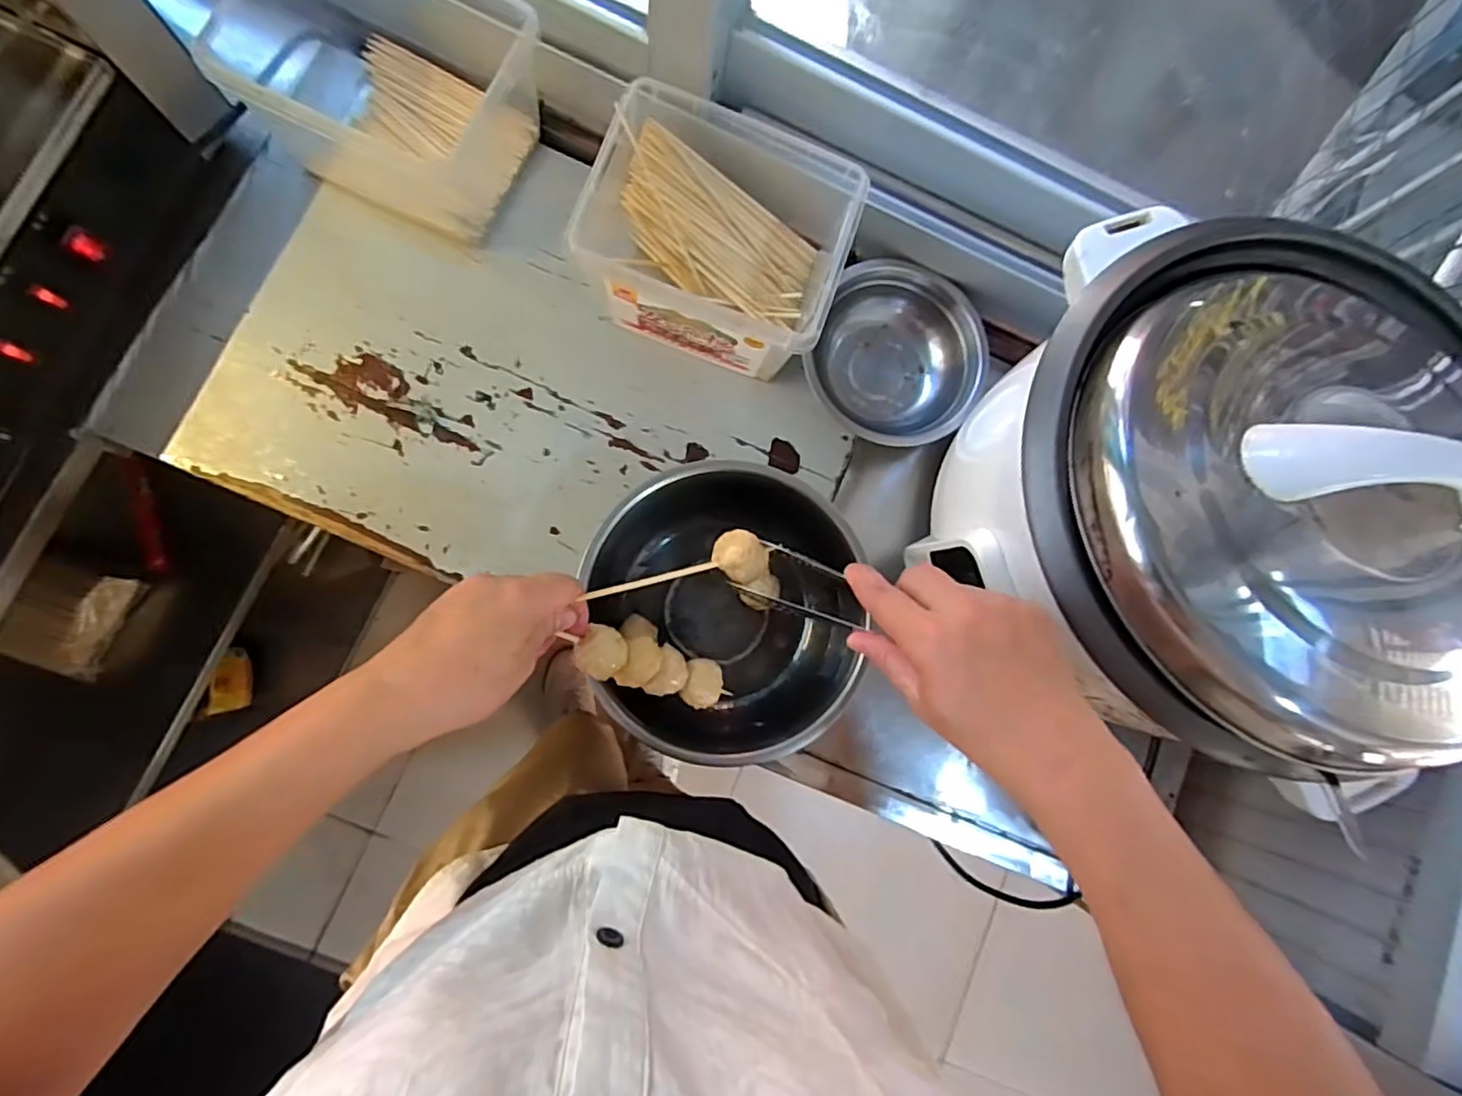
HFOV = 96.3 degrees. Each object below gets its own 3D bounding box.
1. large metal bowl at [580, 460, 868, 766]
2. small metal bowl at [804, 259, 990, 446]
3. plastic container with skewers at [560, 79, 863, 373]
[{"bbox_3d":[-0.011,0.051,0.526,0.196,0.088,0.203,1,83,-7],"label":"large metal bowl"},{"bbox_3d":[0.152,-0.171,0.584,0.148,0.060,0.150,1,83,-7],"label":"small metal bowl"},{"bbox_3d":[-0.010,-0.247,0.536,0.188,0.113,0.169,20,82,-5],"label":"plastic container with skewers"}]

